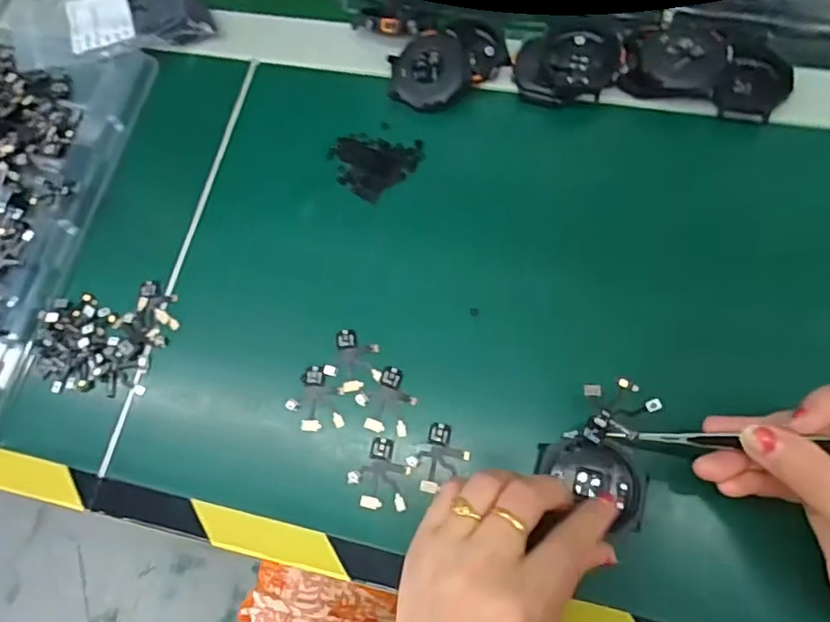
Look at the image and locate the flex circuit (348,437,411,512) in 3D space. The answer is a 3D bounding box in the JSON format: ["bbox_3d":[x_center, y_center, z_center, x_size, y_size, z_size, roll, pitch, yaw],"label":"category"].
[{"bbox_3d":[-0.018,0.085,0.295,0.031,0.004,0.035,7,72,8],"label":"flex circuit"}]

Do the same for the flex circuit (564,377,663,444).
[{"bbox_3d":[0.093,0.052,0.273,0.030,0.005,0.042,36,115,23],"label":"flex circuit"}]

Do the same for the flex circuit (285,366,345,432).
[{"bbox_3d":[-0.053,0.050,0.310,0.036,0.004,0.029,43,79,14],"label":"flex circuit"}]

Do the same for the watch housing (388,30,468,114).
[{"bbox_3d":[0.009,-0.151,0.362,0.050,0.013,0.048,-26,76,15],"label":"watch housing"}]

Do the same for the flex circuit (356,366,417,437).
[{"bbox_3d":[-0.015,0.048,0.307,0.031,0.004,0.035,19,74,12],"label":"flex circuit"}]

